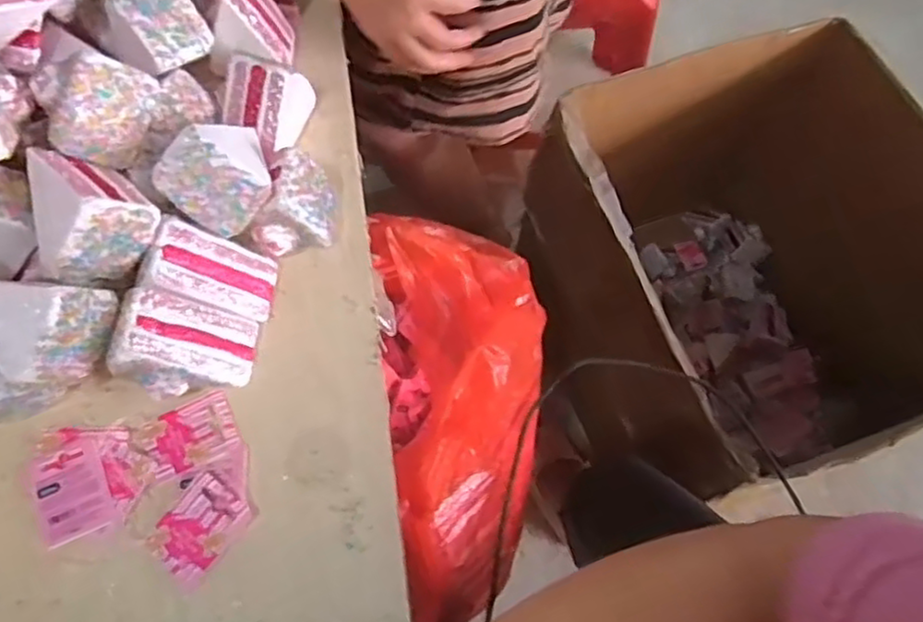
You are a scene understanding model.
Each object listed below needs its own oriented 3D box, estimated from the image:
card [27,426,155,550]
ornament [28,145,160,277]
[{"bbox_3d":[-0.248,0.108,0.473,0.072,0.010,0.076,-24,70,-10],"label":"card"},{"bbox_3d":[-0.251,-0.066,0.473,0.069,0.060,0.082,-52,57,21],"label":"ornament"}]

